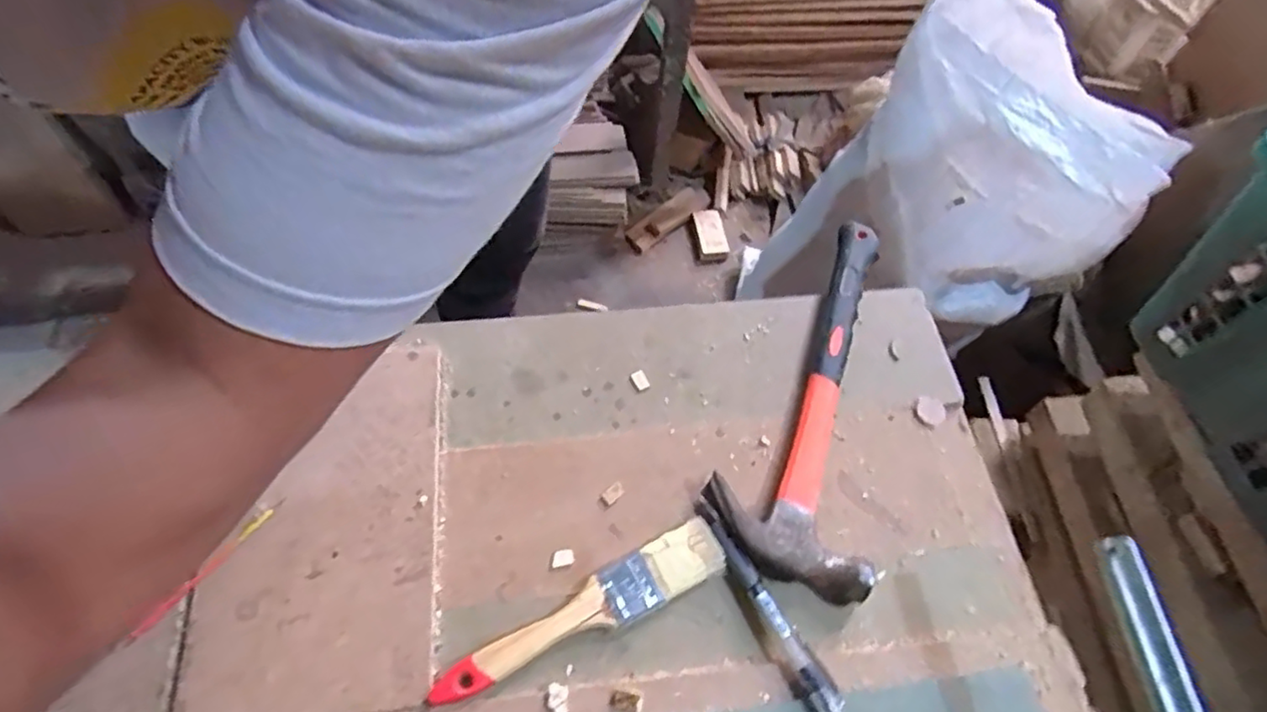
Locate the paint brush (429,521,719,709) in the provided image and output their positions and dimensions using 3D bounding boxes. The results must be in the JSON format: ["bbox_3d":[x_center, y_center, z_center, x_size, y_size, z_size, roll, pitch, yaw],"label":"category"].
[{"bbox_3d":[-0.027,0.140,0.367,0.166,0.011,0.032,-24,64,-17],"label":"paint brush"}]

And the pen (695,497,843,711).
[{"bbox_3d":[0.072,0.138,0.370,0.016,0.009,0.134,-23,63,-17],"label":"pen"}]

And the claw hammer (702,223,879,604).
[{"bbox_3d":[0.124,0.018,0.443,0.096,0.024,0.263,19,59,7],"label":"claw hammer"}]

